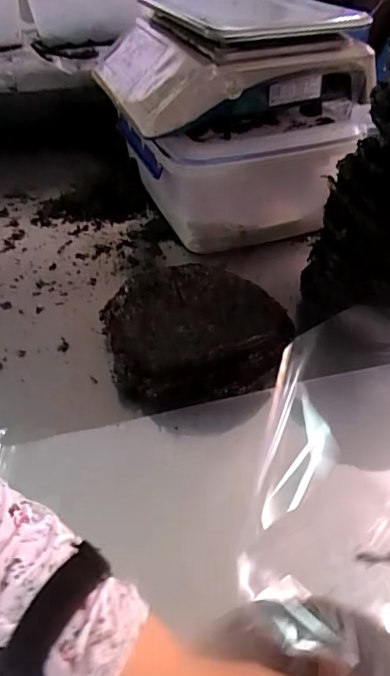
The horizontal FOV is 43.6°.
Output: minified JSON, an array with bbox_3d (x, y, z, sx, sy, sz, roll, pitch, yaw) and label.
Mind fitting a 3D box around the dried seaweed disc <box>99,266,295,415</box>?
[{"bbox_3d":[-0.003,-0.015,0.576,0.196,0.068,0.192,-1,41,1],"label":"dried seaweed disc"}]

